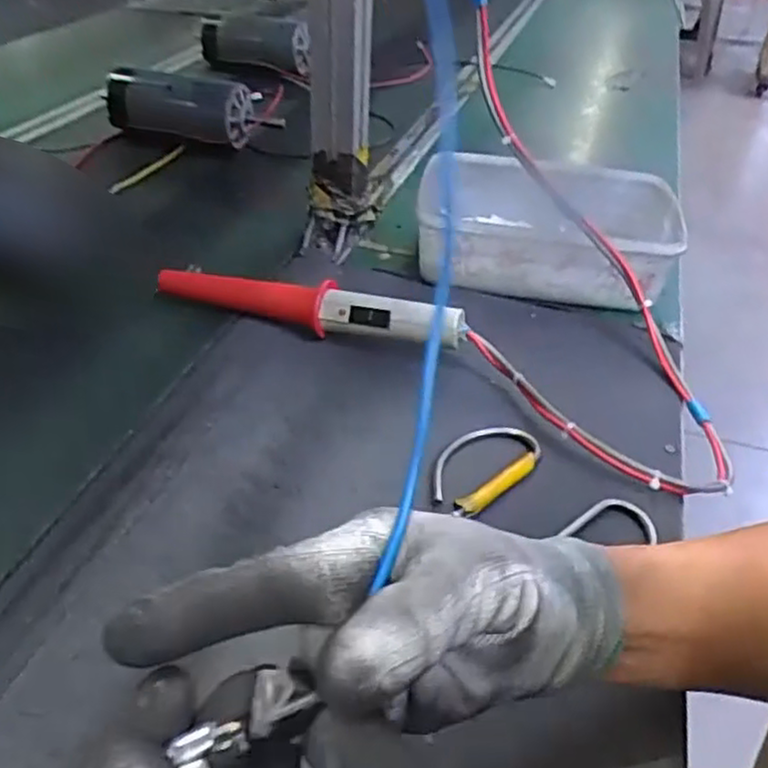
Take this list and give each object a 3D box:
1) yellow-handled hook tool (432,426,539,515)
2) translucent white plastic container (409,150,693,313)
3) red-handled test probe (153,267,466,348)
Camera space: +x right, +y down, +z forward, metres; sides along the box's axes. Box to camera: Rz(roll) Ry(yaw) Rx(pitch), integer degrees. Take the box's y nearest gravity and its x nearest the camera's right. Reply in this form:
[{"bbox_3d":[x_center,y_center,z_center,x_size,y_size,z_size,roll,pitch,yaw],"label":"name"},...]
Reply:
[{"bbox_3d":[0.059,0.047,0.457,0.053,0.008,0.088,32,47,32],"label":"yellow-handled hook tool"},{"bbox_3d":[0.143,-0.136,0.653,0.218,0.075,0.162,5,38,2],"label":"translucent white plastic container"},{"bbox_3d":[-0.062,-0.059,0.560,0.249,0.043,0.024,15,40,15],"label":"red-handled test probe"}]

